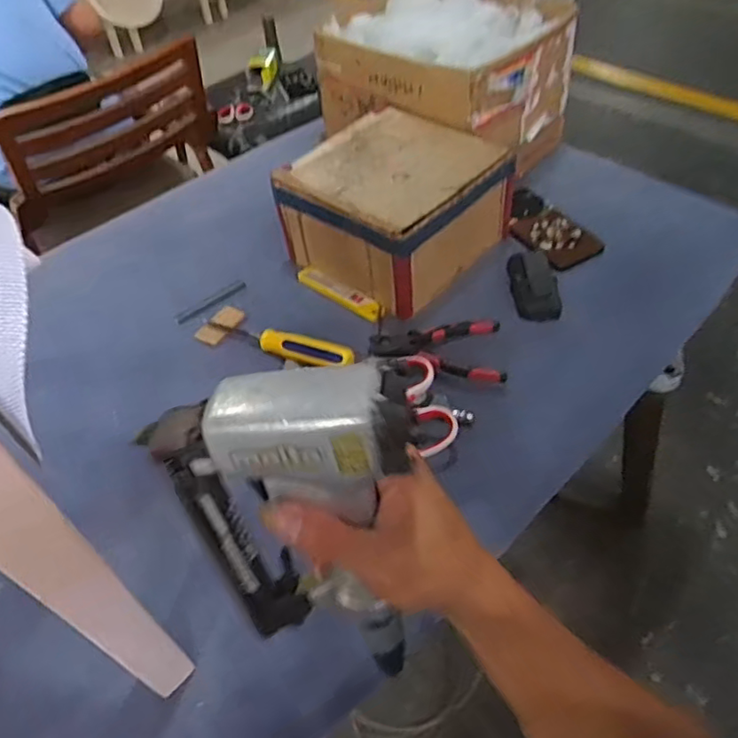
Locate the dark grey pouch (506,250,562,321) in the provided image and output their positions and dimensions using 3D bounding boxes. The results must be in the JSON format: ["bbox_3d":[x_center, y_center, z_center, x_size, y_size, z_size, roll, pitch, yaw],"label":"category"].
[{"bbox_3d":[0.202,-0.109,0.760,0.052,0.027,0.114,-5,47,2],"label":"dark grey pouch"}]

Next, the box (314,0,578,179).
[{"bbox_3d":[0.117,-0.440,0.921,0.301,0.183,0.279,29,57,29],"label":"box"}]

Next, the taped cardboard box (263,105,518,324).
[{"bbox_3d":[0.032,-0.210,0.796,0.215,0.124,0.221,30,57,29],"label":"taped cardboard box"}]

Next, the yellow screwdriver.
[{"bbox_3d":[-0.107,-0.030,0.720,0.196,0.028,0.026,16,51,20],"label":"yellow screwdriver"}]

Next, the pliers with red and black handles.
[{"bbox_3d":[0.075,-0.023,0.681,0.146,0.028,0.103,-3,47,4],"label":"pliers with red and black handles"}]

